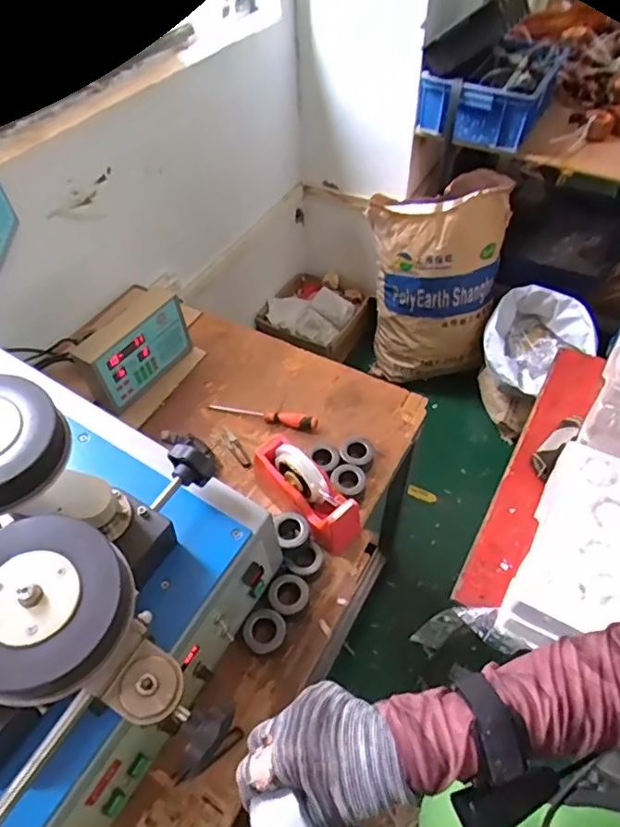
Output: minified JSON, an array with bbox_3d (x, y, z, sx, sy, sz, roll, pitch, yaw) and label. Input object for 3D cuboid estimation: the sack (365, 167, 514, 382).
[{"bbox_3d":[0.389,-0.405,1.751,0.402,0.608,0.244,0,51,1],"label":"sack"}]

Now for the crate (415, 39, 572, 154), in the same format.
[{"bbox_3d":[0.519,-0.902,1.500,0.297,0.181,0.351,32,58,24],"label":"crate"}]

